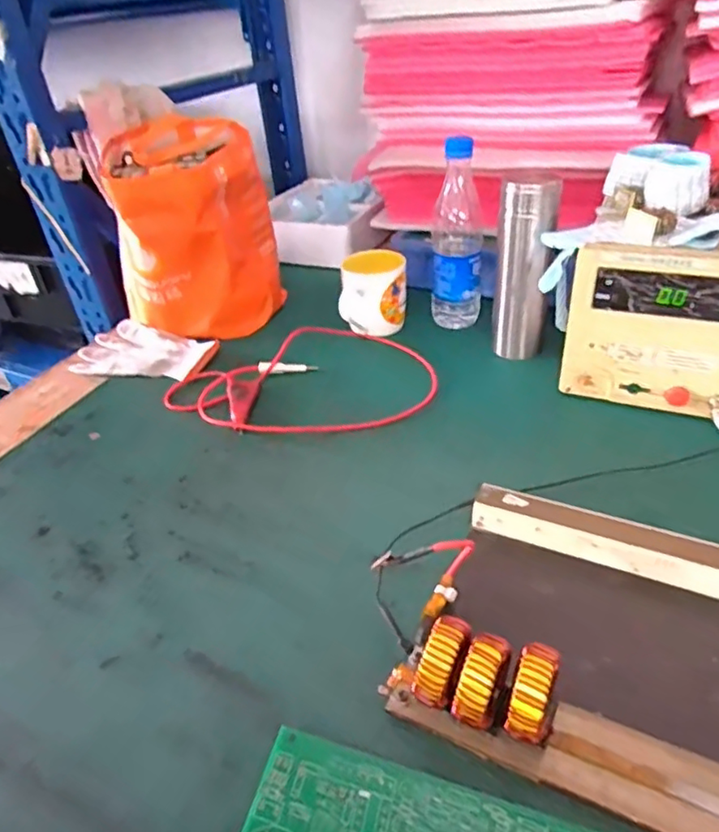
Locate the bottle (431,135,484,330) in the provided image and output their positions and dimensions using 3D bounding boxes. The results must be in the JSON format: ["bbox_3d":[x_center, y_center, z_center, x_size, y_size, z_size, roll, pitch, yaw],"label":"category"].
[{"bbox_3d":[0.122,-0.219,0.733,0.060,0.231,0.055,3,37,11],"label":"bottle"}]

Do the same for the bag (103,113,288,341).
[{"bbox_3d":[-0.226,-0.253,0.797,0.211,0.224,0.215,-12,37,-9],"label":"bag"}]

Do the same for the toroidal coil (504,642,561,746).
[{"bbox_3d":[0.100,0.167,0.338,0.024,0.054,0.048,13,40,24],"label":"toroidal coil"}]

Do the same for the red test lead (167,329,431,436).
[{"bbox_3d":[-0.070,-0.053,0.688,0.313,0.030,0.191,-3,36,3],"label":"red test lead"}]

